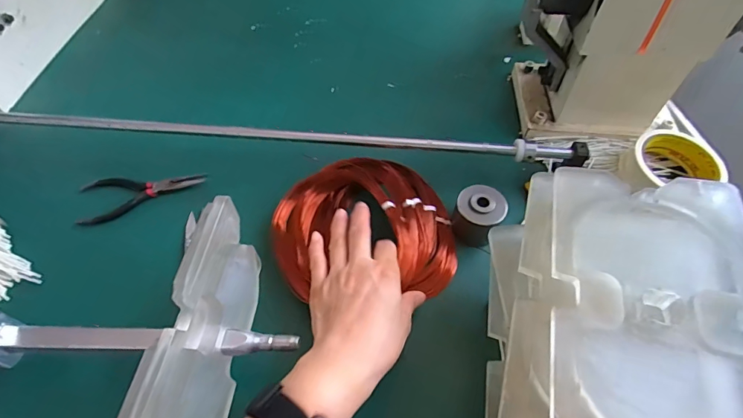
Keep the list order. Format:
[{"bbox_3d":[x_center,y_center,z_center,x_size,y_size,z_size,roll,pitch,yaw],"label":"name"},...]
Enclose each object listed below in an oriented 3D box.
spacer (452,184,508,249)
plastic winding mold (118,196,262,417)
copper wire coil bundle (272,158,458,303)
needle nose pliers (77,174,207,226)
[{"bbox_3d":[0.104,0.008,0.420,0.047,0.042,0.050,0,54,0],"label":"spacer"},{"bbox_3d":[-0.120,0.094,0.304,0.037,0.093,0.185,4,54,3],"label":"plastic winding mold"},{"bbox_3d":[-0.008,0.008,0.421,0.174,0.049,0.149,-2,53,-2],"label":"copper wire coil bundle"},{"bbox_3d":[-0.250,-0.024,0.466,0.127,0.012,0.064,-20,57,-15],"label":"needle nose pliers"}]

